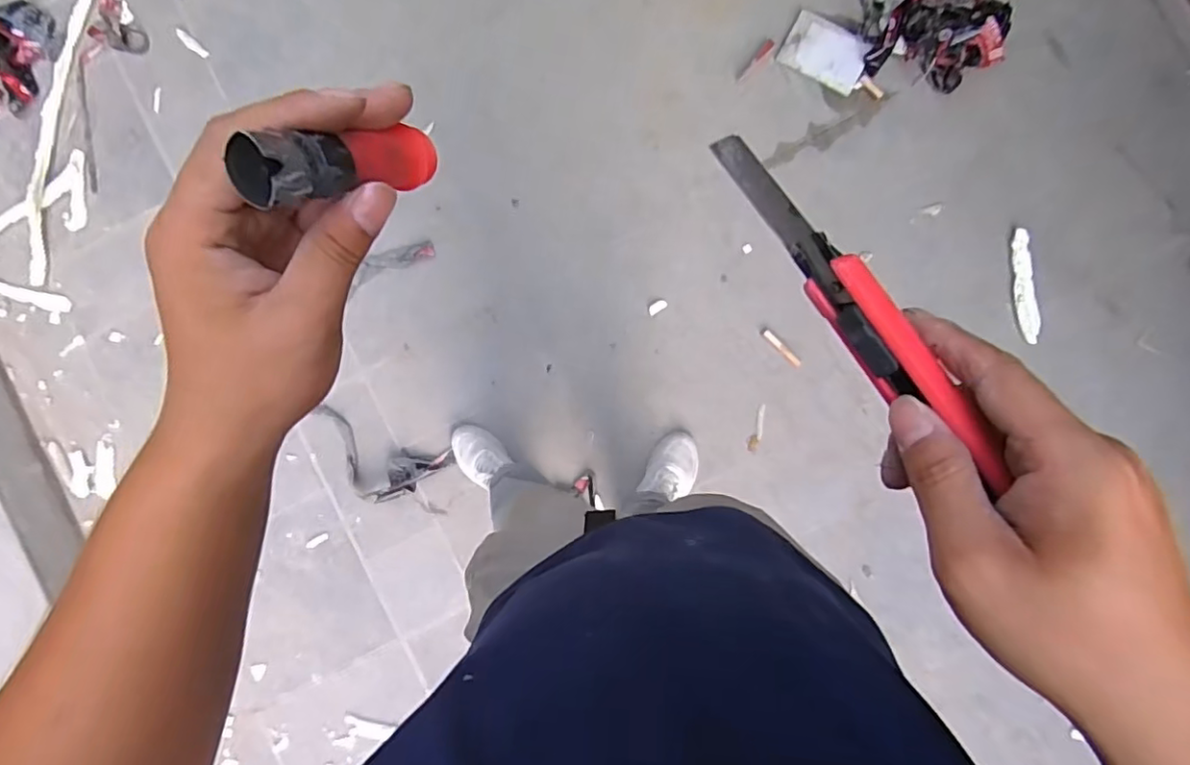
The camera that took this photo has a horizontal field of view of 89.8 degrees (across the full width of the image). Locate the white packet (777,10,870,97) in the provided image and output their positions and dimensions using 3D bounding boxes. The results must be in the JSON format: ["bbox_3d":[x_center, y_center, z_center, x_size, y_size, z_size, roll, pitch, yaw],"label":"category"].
[{"bbox_3d":[0.533,-0.762,1.376,0.185,0.012,0.136,28,90,3],"label":"white packet"}]

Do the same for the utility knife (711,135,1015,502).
[{"bbox_3d":[0.108,-0.038,0.257,0.021,0.019,0.178,-33,73,2],"label":"utility knife"}]

